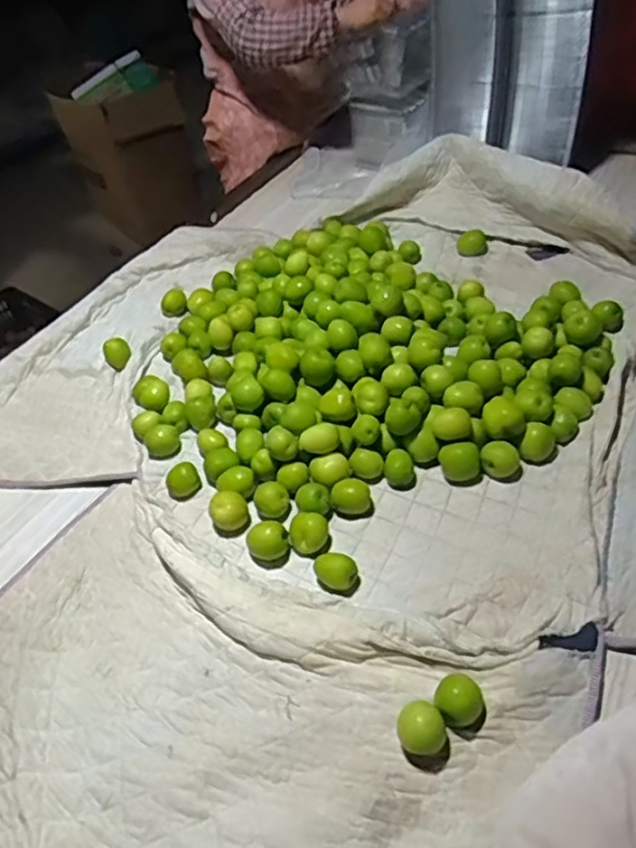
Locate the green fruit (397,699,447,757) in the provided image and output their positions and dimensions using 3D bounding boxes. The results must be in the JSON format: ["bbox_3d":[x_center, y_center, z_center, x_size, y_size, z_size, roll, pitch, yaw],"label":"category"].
[{"bbox_3d":[0.107,0.316,0.676,0.046,0.042,0.046,-4,45,4],"label":"green fruit"}]

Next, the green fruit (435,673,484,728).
[{"bbox_3d":[0.151,0.298,0.702,0.046,0.039,0.044,-4,45,4],"label":"green fruit"}]

